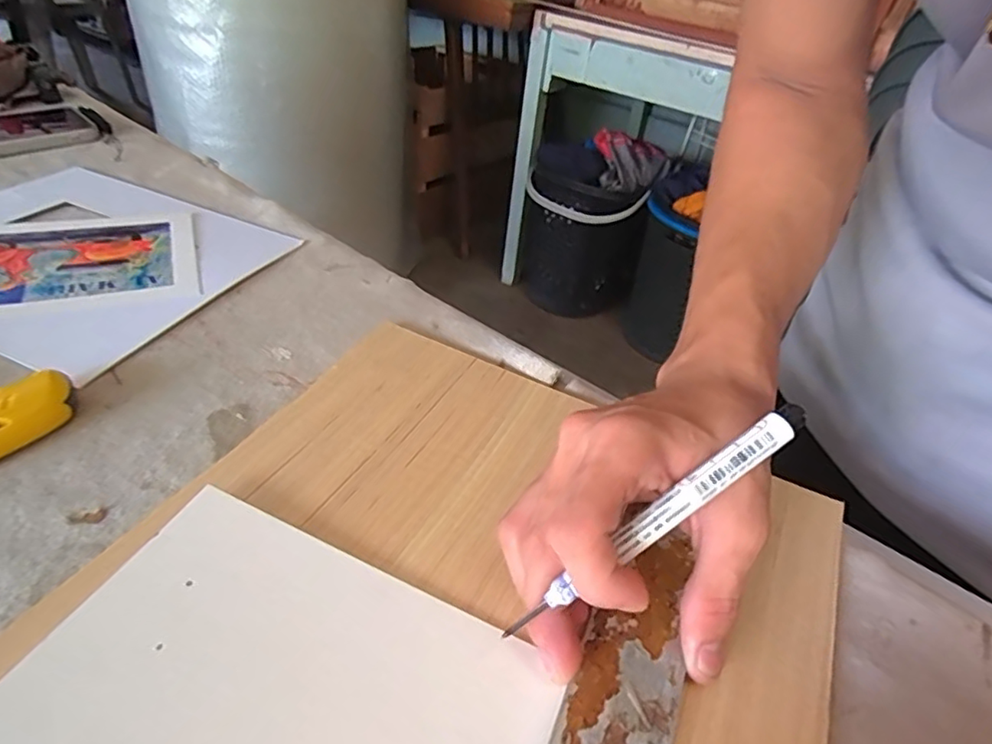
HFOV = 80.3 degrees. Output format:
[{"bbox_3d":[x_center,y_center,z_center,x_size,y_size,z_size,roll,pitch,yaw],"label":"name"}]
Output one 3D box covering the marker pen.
[{"bbox_3d":[0.056,0.051,0.205,0.128,0.007,0.010,-36,48,-3],"label":"marker pen"}]

